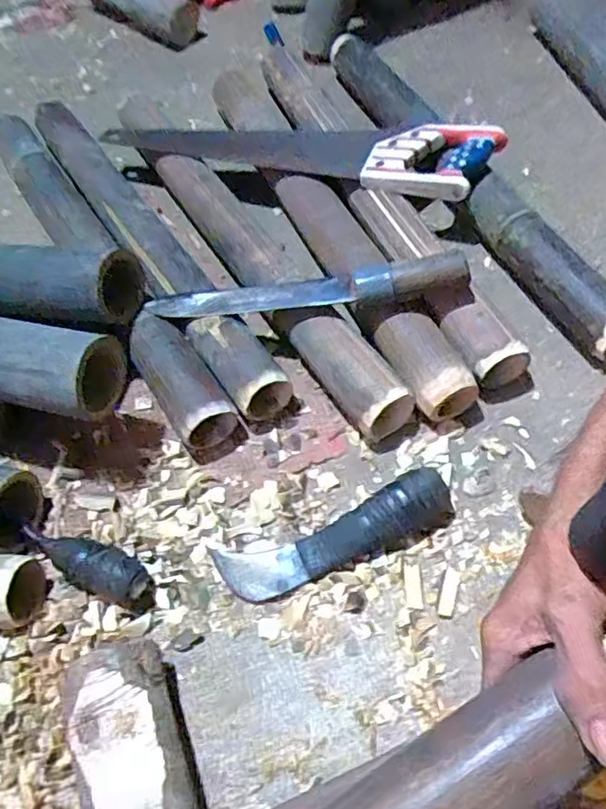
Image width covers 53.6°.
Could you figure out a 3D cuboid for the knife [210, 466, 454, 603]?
[{"bbox_3d":[0.029,0.114,0.519,0.208,0.035,0.051,-18,57,-7],"label":"knife"}]

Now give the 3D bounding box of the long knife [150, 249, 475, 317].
[{"bbox_3d":[-0.003,-0.120,0.603,0.316,0.052,0.033,-2,56,4],"label":"long knife"}]

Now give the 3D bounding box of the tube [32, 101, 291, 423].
[{"bbox_3d":[-0.220,-0.237,0.765,0.064,0.063,0.722,-30,59,-15],"label":"tube"}]

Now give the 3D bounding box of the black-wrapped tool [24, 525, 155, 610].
[{"bbox_3d":[-0.187,0.135,0.510,0.126,0.034,0.035,14,59,14],"label":"black-wrapped tool"}]

